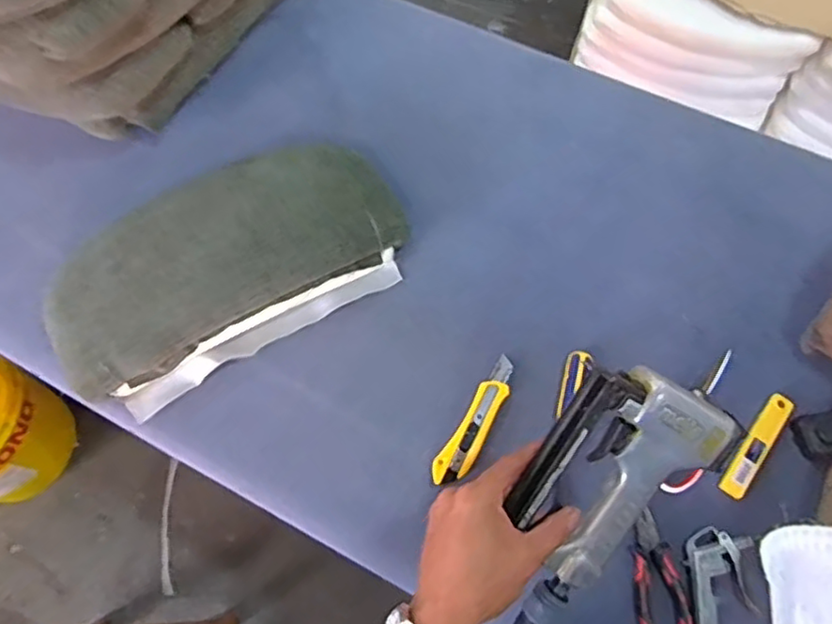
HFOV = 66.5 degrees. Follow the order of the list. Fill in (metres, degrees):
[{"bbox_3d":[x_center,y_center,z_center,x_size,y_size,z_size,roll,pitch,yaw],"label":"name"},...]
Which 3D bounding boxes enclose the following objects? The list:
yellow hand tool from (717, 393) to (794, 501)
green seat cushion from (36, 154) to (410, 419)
[{"bbox_3d":[0.392,0.152,0.728,0.027,0.016,0.134,36,71,14],"label":"yellow hand tool"},{"bbox_3d":[-0.235,-0.061,0.798,0.451,0.073,0.228,-29,69,-12],"label":"green seat cushion"}]

